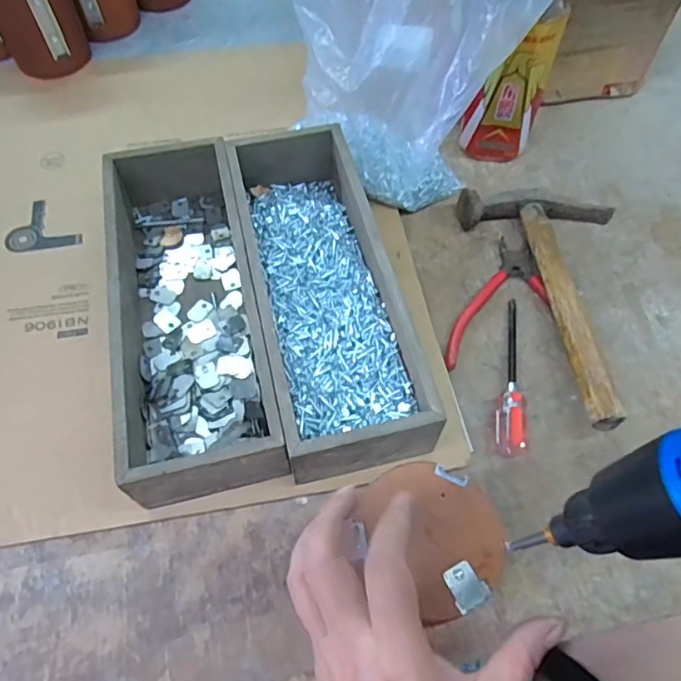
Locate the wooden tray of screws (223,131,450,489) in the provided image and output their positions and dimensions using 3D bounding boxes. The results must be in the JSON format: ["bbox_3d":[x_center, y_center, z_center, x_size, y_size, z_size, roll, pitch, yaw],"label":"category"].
[{"bbox_3d":[-0.017,-0.041,0.436,0.100,0.072,0.298,-11,61,-9],"label":"wooden tray of screws"}]

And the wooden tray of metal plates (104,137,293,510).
[{"bbox_3d":[-0.116,-0.028,0.426,0.098,0.069,0.284,-11,61,-9],"label":"wooden tray of metal plates"}]

